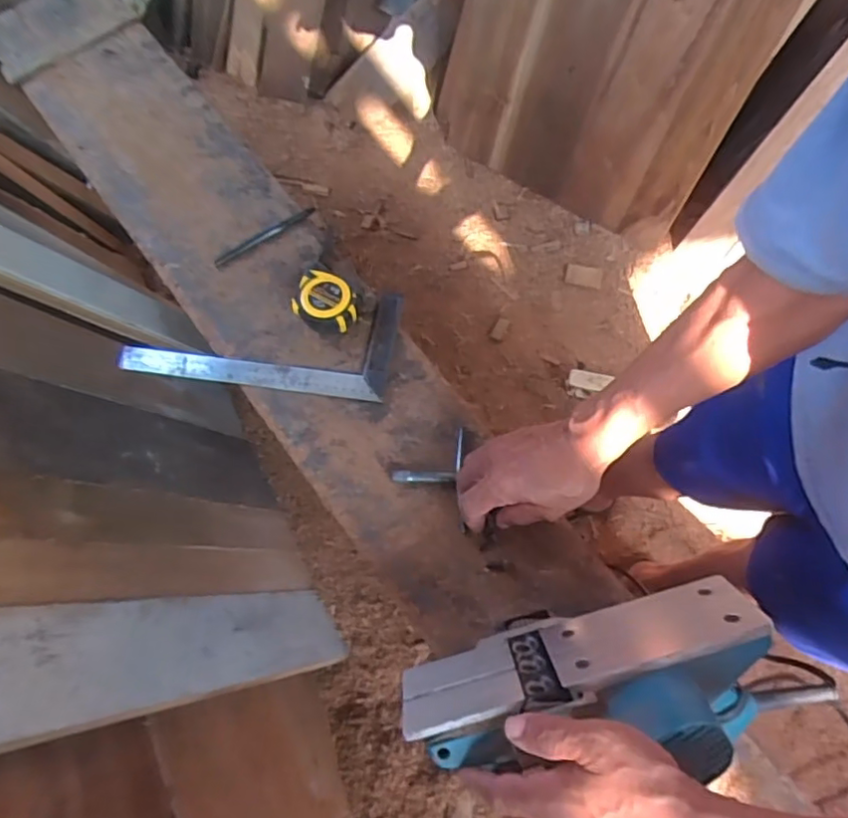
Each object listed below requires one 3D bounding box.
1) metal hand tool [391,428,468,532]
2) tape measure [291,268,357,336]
[{"bbox_3d":[0.004,0.069,0.592,0.072,0.022,0.105,1,70,-1],"label":"metal hand tool"},{"bbox_3d":[-0.105,-0.117,0.658,0.071,0.042,0.061,13,70,4],"label":"tape measure"}]

